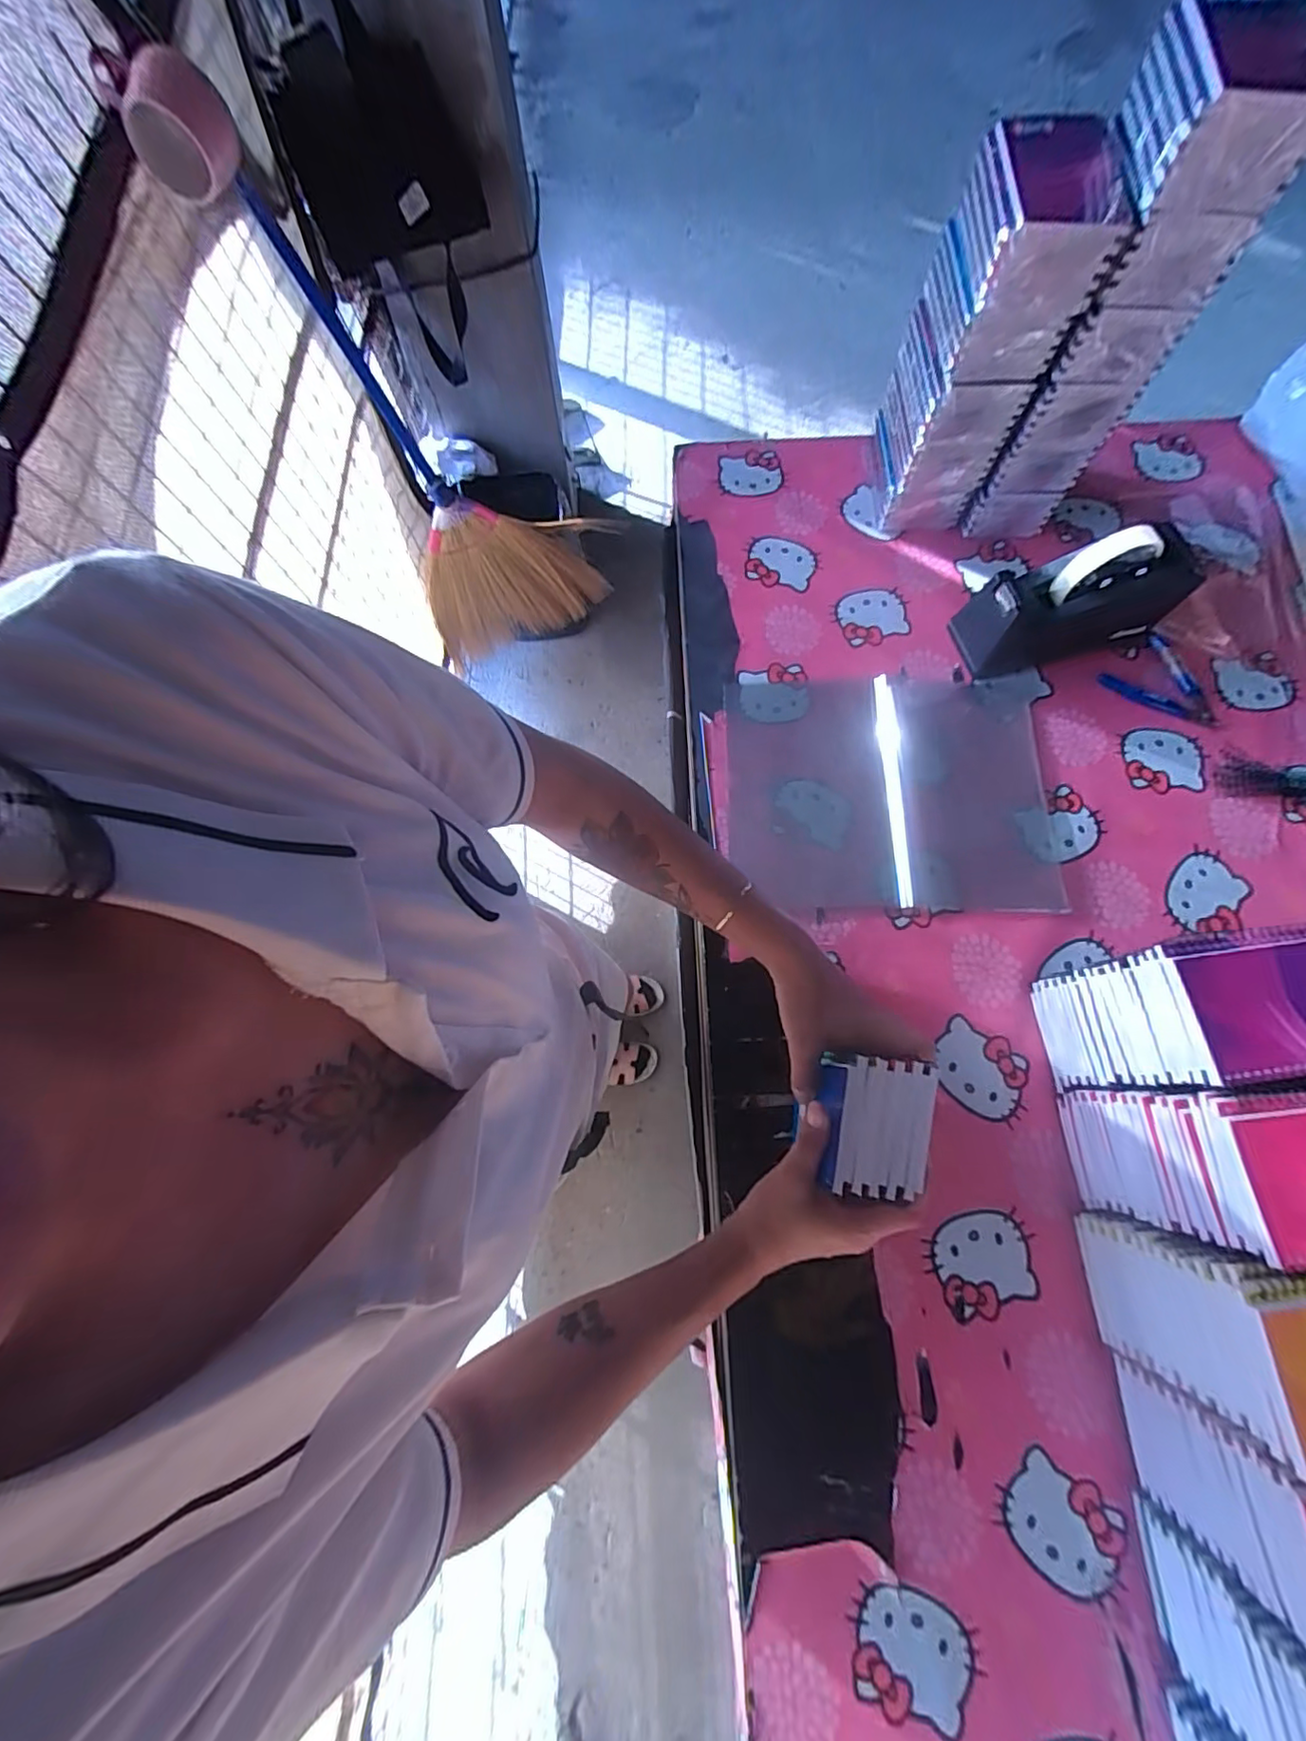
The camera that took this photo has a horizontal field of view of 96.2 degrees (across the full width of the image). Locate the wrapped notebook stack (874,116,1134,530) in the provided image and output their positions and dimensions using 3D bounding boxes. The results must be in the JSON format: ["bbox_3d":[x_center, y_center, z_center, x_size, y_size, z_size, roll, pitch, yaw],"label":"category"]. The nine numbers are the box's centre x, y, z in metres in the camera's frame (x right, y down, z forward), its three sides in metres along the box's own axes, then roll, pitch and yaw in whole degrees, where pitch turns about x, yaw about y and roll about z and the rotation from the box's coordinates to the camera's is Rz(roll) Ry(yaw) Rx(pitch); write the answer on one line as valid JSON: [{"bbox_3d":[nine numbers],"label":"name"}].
[{"bbox_3d":[0.311,-0.495,0.581,0.111,0.276,0.137,4,73,1],"label":"wrapped notebook stack"}]

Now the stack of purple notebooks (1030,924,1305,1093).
[{"bbox_3d":[0.408,0.110,0.452,0.128,0.170,0.097,-7,73,-2],"label":"stack of purple notebooks"}]

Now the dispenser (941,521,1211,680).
[{"bbox_3d":[0.426,-0.275,0.596,0.215,0.119,0.074,-15,74,-4],"label":"dispenser"}]

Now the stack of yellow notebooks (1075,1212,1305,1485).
[{"bbox_3d":[0.398,0.290,0.391,0.126,0.174,0.097,-4,73,-1],"label":"stack of yellow notebooks"}]

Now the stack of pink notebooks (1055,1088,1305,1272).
[{"bbox_3d":[0.414,0.202,0.424,0.130,0.171,0.094,-3,73,-1],"label":"stack of pink notebooks"}]

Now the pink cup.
[{"bbox_3d":[-0.508,-0.802,0.629,0.098,0.087,0.076,-15,74,-4],"label":"pink cup"}]

